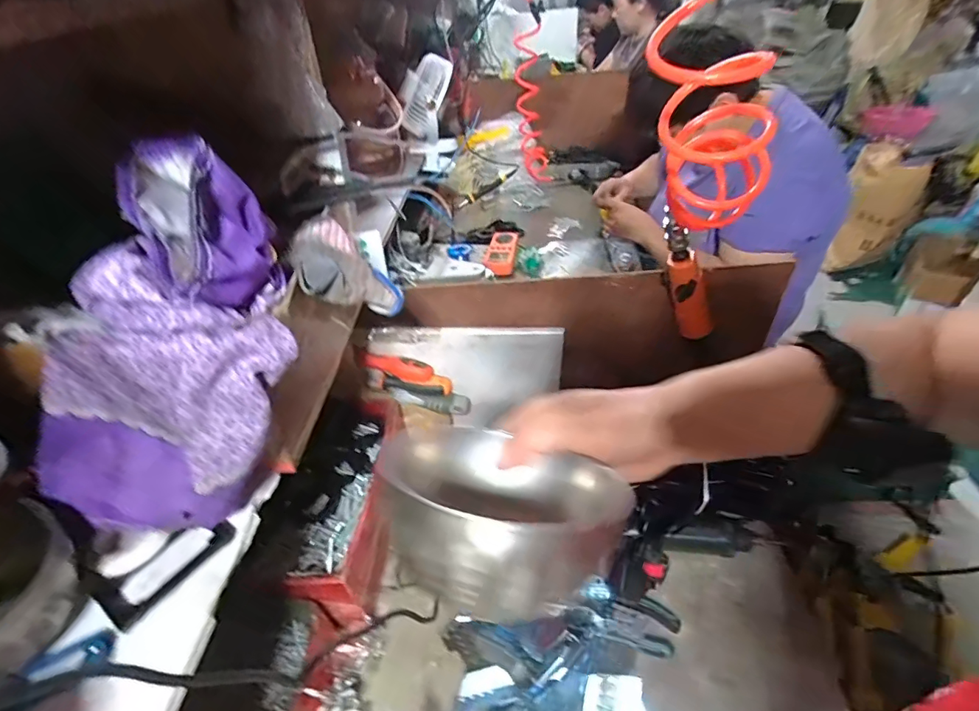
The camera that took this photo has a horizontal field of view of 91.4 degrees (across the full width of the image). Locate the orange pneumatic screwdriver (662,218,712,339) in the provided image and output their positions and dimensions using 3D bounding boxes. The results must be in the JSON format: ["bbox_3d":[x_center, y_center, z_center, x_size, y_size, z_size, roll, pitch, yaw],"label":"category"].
[{"bbox_3d":[0.230,-0.088,0.565,0.040,0.167,0.043,-16,38,19],"label":"orange pneumatic screwdriver"}]

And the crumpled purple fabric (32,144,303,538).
[{"bbox_3d":[-0.199,-0.008,0.287,0.150,0.181,0.147,-2,42,2],"label":"crumpled purple fabric"}]

